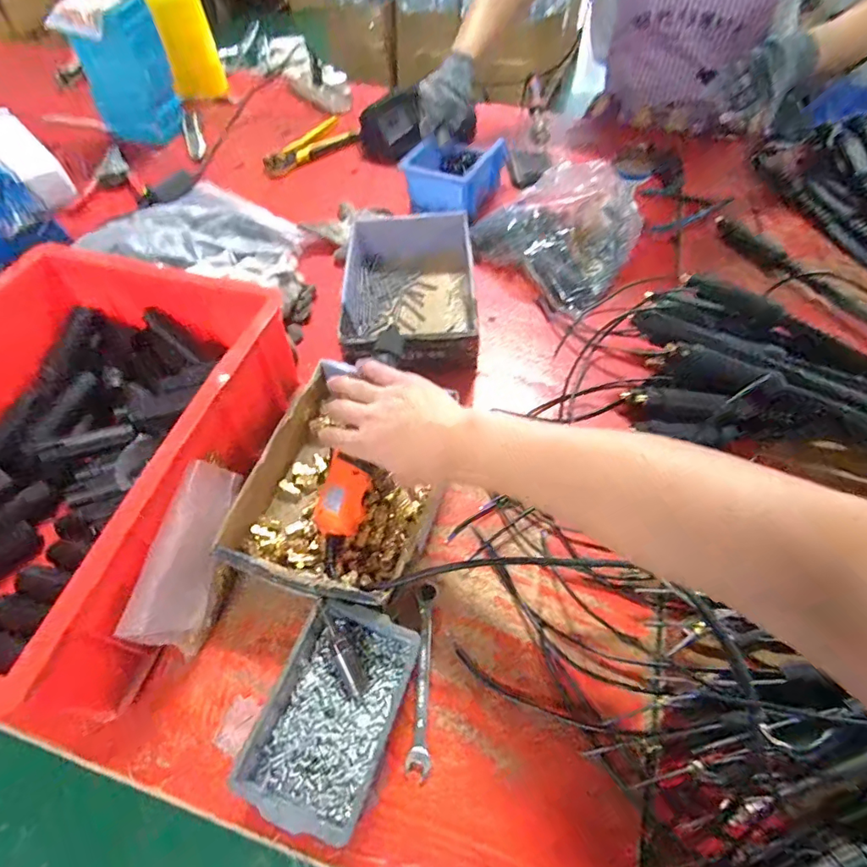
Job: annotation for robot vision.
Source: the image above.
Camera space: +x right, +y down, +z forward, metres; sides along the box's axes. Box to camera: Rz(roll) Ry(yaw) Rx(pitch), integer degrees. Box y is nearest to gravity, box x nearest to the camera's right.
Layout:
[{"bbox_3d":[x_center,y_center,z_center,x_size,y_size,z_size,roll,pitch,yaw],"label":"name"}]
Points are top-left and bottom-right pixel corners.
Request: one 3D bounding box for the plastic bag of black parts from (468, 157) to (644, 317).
[{"bbox_3d":[0.184,-0.307,0.704,0.228,0.092,0.192,37,64,22],"label":"plastic bag of black parts"}]

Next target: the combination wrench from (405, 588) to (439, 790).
[{"bbox_3d":[-0.009,0.211,0.421,0.019,0.006,0.150,2,57,2],"label":"combination wrench"}]

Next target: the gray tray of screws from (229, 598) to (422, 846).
[{"bbox_3d":[-0.079,0.223,0.388,0.101,0.049,0.152,18,59,11],"label":"gray tray of screws"}]

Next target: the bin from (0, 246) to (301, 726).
[{"bbox_3d":[-0.342,0.012,0.461,0.289,0.144,0.394,11,57,8],"label":"bin"}]

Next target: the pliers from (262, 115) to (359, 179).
[{"bbox_3d":[-0.237,-0.543,0.907,0.064,0.033,0.193,37,64,22],"label":"pliers"}]

